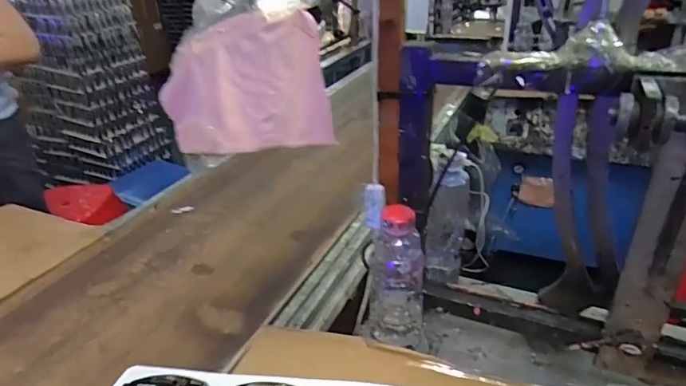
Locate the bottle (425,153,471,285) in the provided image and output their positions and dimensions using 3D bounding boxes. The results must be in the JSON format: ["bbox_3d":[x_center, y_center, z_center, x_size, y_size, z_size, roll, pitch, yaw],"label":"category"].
[{"bbox_3d":[0.138,0.047,0.604,0.049,0.170,0.048,6,30,15],"label":"bottle"}]

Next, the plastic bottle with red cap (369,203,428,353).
[{"bbox_3d":[0.068,0.108,0.555,0.070,0.184,0.055,3,29,6],"label":"plastic bottle with red cap"}]

